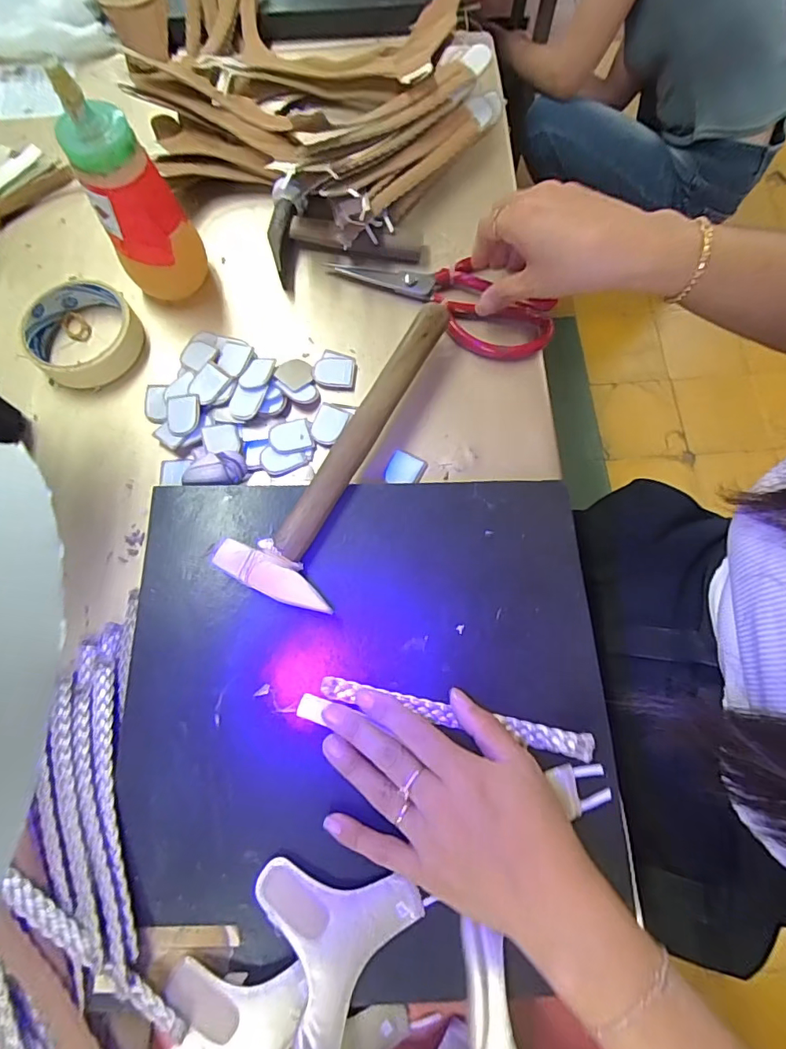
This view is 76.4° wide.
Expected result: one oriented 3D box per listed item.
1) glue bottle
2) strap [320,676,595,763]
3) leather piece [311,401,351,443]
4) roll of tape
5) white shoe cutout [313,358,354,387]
[{"bbox_3d":[-0.186,-0.233,0.365,0.052,0.146,0.050,4,72,2],"label":"glue bottle"},{"bbox_3d":[0.038,0.119,0.309,0.168,0.010,0.015,11,72,4],"label":"strap"},{"bbox_3d":[-0.050,-0.079,0.391,0.025,0.004,0.033,23,73,8],"label":"leather piece"},{"bbox_3d":[-0.253,-0.156,0.408,0.083,0.025,0.090,0,72,1],"label":"roll of tape"},{"bbox_3d":[-0.048,-0.124,0.405,0.032,0.006,0.025,2,72,1],"label":"white shoe cutout"}]

